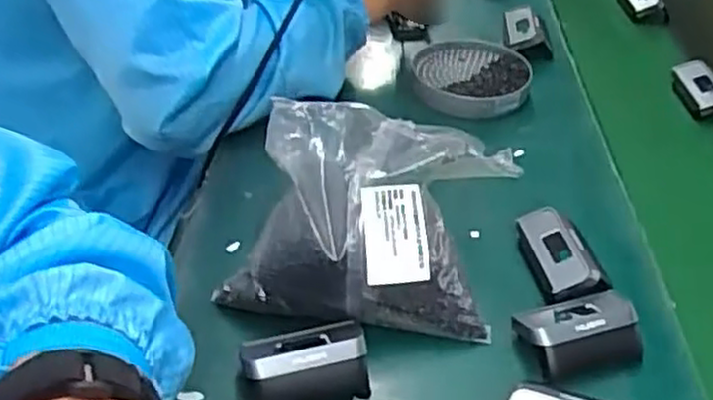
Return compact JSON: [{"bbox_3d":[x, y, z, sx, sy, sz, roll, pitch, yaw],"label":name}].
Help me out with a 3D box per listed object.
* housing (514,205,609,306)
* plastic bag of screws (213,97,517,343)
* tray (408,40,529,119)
[{"bbox_3d":[0.145,0.043,0.519,0.040,0.029,0.082,-2,40,-7],"label":"housing"},{"bbox_3d":[0.010,0.008,0.500,0.179,0.087,0.138,8,40,5],"label":"plastic bag of screws"},{"bbox_3d":[0.113,-0.128,0.727,0.111,0.023,0.118,8,40,5],"label":"tray"}]

